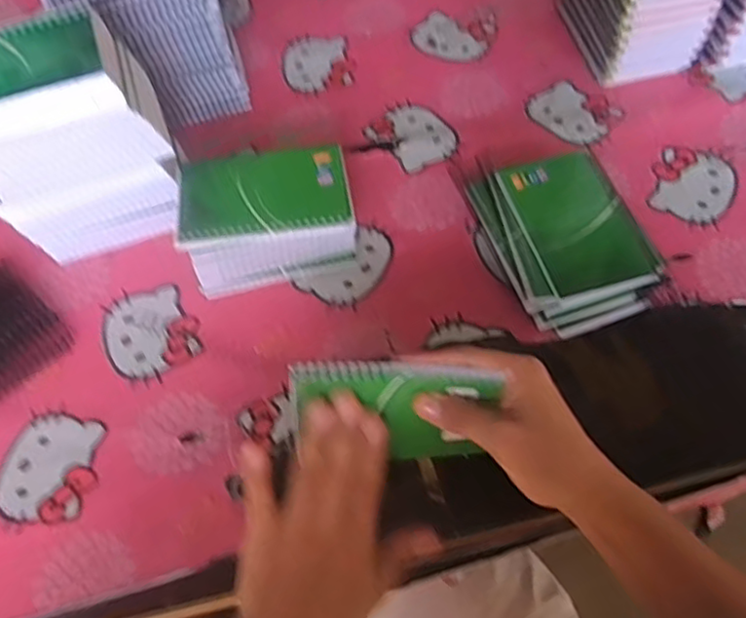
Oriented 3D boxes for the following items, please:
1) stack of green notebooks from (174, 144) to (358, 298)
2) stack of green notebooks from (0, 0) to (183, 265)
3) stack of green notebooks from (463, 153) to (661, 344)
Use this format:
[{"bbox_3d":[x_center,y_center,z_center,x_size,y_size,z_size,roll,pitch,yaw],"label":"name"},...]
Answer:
[{"bbox_3d":[-0.084,-0.070,0.541,0.133,0.085,0.078,-7,60,-1],"label":"stack of green notebooks"},{"bbox_3d":[-0.241,-0.130,0.527,0.148,0.177,0.085,-17,61,-7],"label":"stack of green notebooks"},{"bbox_3d":[0.156,-0.060,0.539,0.112,0.051,0.148,-16,61,-6],"label":"stack of green notebooks"}]

